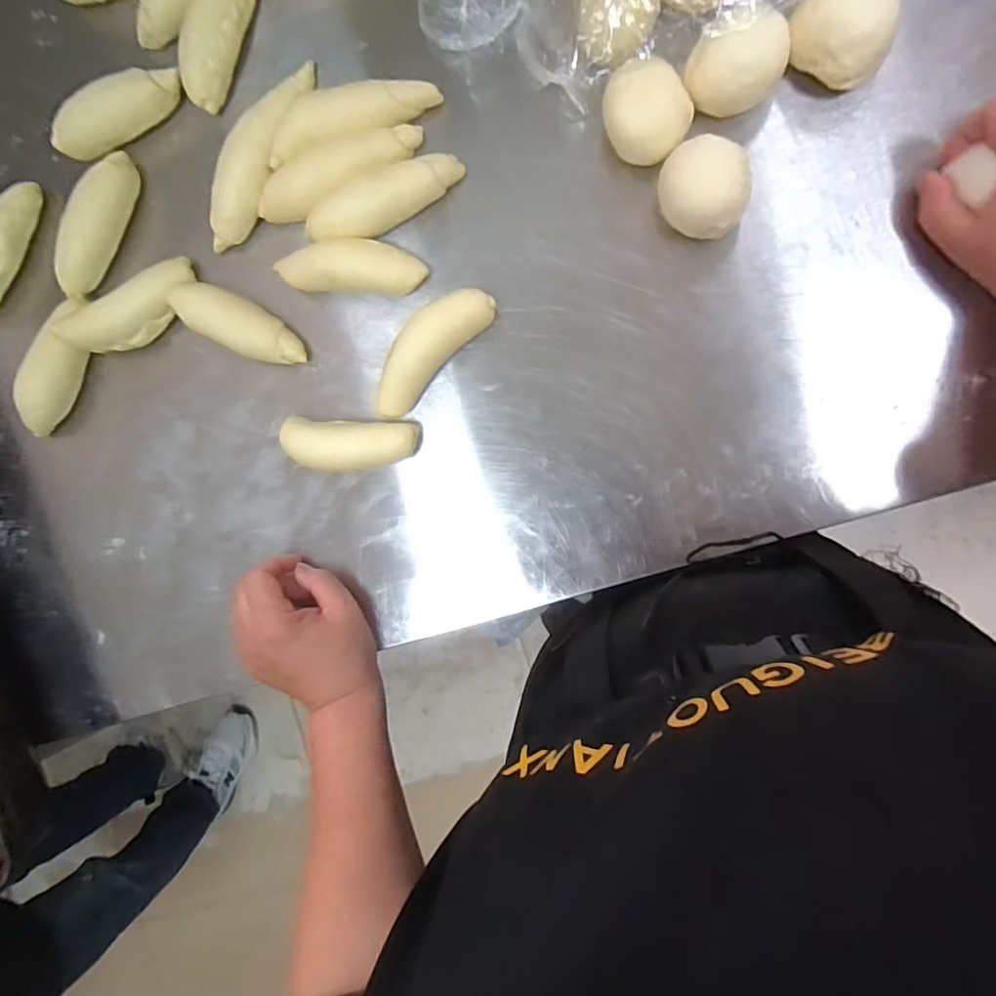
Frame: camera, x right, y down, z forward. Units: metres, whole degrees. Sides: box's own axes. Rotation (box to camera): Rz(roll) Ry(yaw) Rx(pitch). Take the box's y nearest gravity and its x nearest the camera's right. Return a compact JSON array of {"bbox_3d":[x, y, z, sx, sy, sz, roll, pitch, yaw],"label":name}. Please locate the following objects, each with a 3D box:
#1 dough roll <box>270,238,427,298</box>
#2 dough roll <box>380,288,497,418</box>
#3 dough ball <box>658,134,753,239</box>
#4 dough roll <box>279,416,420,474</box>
[{"bbox_3d":[-0.106,-0.165,0.406,0.107,0.028,0.033,6,93,8],"label":"dough roll"},{"bbox_3d":[-0.049,-0.105,0.398,0.033,0.037,0.105,45,97,5],"label":"dough roll"},{"bbox_3d":[0.132,-0.196,0.368,0.057,0.042,0.049,28,96,7],"label":"dough ball"},{"bbox_3d":[-0.108,-0.038,0.408,0.097,0.029,0.036,5,93,8],"label":"dough roll"}]

